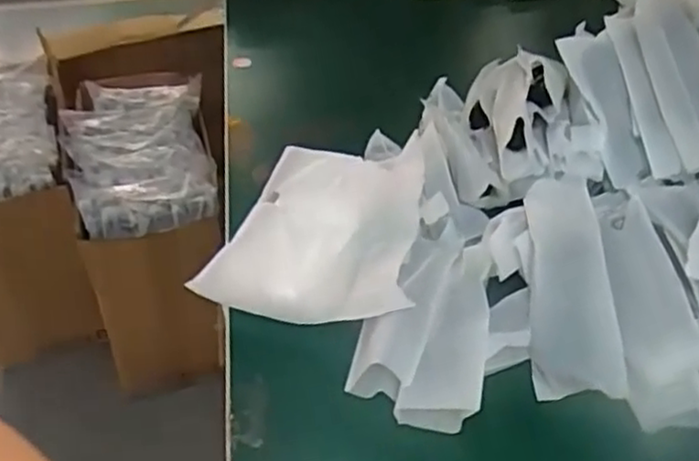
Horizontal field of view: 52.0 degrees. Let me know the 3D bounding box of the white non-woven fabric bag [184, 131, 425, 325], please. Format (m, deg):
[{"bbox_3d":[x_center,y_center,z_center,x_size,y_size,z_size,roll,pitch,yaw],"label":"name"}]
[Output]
[{"bbox_3d":[-0.017,-0.008,0.587,0.148,0.023,0.194,6,44,14],"label":"white non-woven fabric bag"}]

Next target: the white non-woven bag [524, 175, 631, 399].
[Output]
[{"bbox_3d":[0.154,0.038,0.509,0.058,0.011,0.160,-10,64,19],"label":"white non-woven bag"}]

